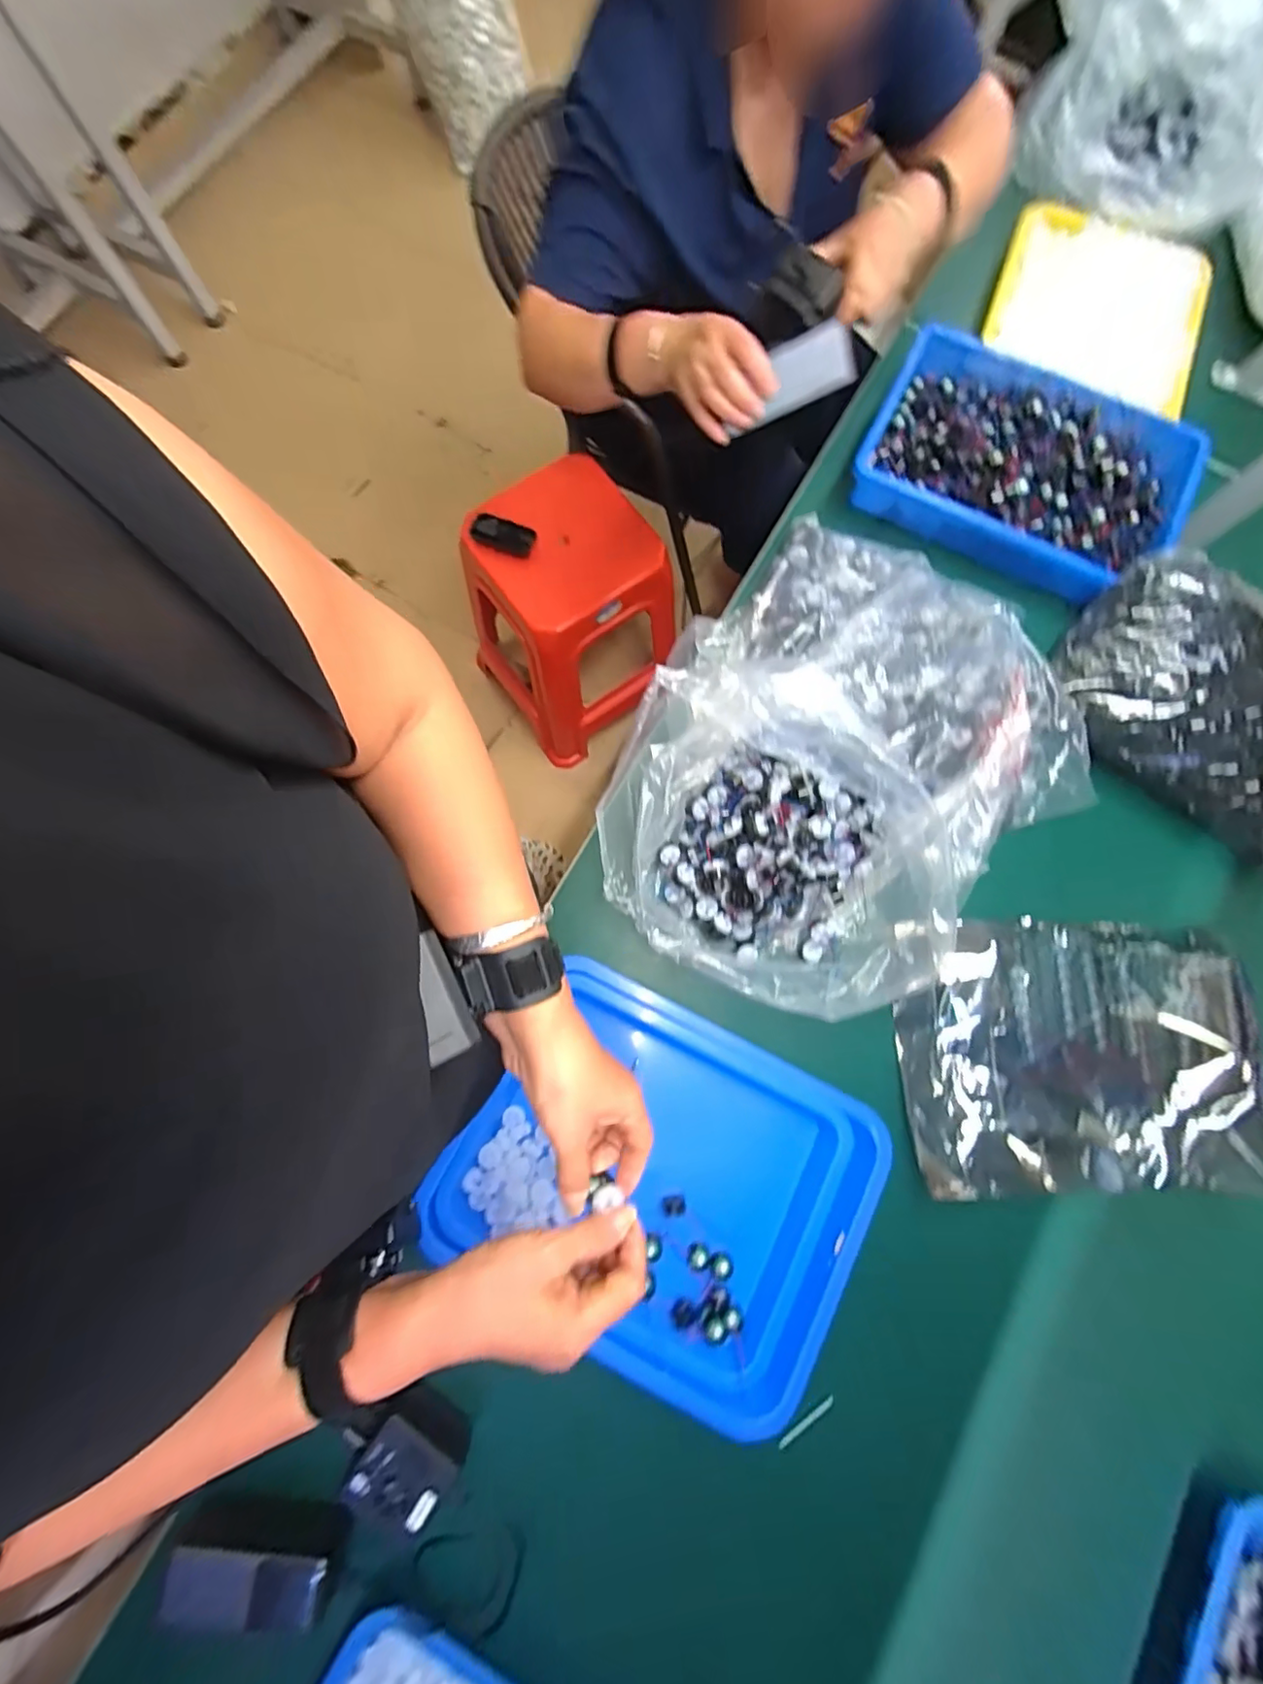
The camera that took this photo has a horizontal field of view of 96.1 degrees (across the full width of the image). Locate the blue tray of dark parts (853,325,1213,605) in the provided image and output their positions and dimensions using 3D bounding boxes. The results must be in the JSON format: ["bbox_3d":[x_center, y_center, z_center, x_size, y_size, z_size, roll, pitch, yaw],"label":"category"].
[{"bbox_3d":[0.471,-0.448,0.686,0.371,0.058,0.259,29,80,5],"label":"blue tray of dark parts"}]

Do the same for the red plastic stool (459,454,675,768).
[{"bbox_3d":[-0.123,-0.443,1.193,0.346,0.446,0.306,-37,81,-7],"label":"red plastic stool"}]

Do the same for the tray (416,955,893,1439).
[{"bbox_3d":[0.035,0.324,0.548,0.370,0.047,0.301,26,80,4],"label":"tray"}]

